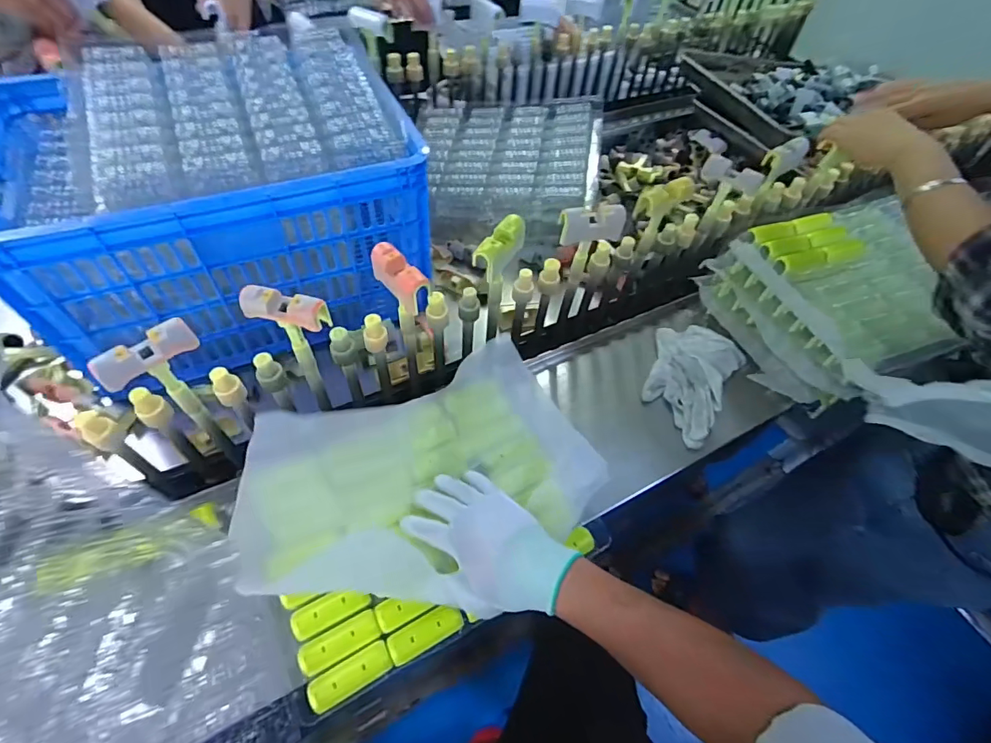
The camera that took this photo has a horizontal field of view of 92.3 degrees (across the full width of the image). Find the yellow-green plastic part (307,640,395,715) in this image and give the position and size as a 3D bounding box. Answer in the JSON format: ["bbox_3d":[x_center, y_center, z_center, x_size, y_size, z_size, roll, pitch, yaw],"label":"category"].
[{"bbox_3d":[-0.138,0.292,0.456,0.076,0.009,0.030,-24,61,-21],"label":"yellow-green plastic part"}]

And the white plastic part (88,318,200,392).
[{"bbox_3d":[-0.293,-0.017,0.399,0.074,0.024,0.024,-36,65,-26],"label":"white plastic part"}]

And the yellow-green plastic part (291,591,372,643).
[{"bbox_3d":[-0.167,0.242,0.484,0.076,0.010,0.029,-21,59,-19],"label":"yellow-green plastic part"}]

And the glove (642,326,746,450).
[{"bbox_3d":[0.299,0.013,0.719,0.131,0.035,0.213,19,55,8],"label":"glove"}]

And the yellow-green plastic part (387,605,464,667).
[{"bbox_3d":[-0.070,0.263,0.479,0.075,0.011,0.029,-22,60,-19],"label":"yellow-green plastic part"}]

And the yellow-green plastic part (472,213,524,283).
[{"bbox_3d":[0.003,-0.129,0.534,0.024,0.065,0.077,30,58,15],"label":"yellow-green plastic part"}]

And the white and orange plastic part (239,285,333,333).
[{"bbox_3d":[-0.197,-0.055,0.444,0.077,0.033,0.026,10,55,2],"label":"white and orange plastic part"}]

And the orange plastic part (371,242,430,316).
[{"bbox_3d":[-0.097,-0.095,0.482,0.026,0.033,0.078,-35,65,-26],"label":"orange plastic part"}]

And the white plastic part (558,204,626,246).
[{"bbox_3d":[0.112,-0.171,0.550,0.075,0.031,0.037,-3,55,-8],"label":"white plastic part"}]

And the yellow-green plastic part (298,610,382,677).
[{"bbox_3d":[-0.153,0.268,0.471,0.076,0.012,0.027,-23,60,-20],"label":"yellow-green plastic part"}]

